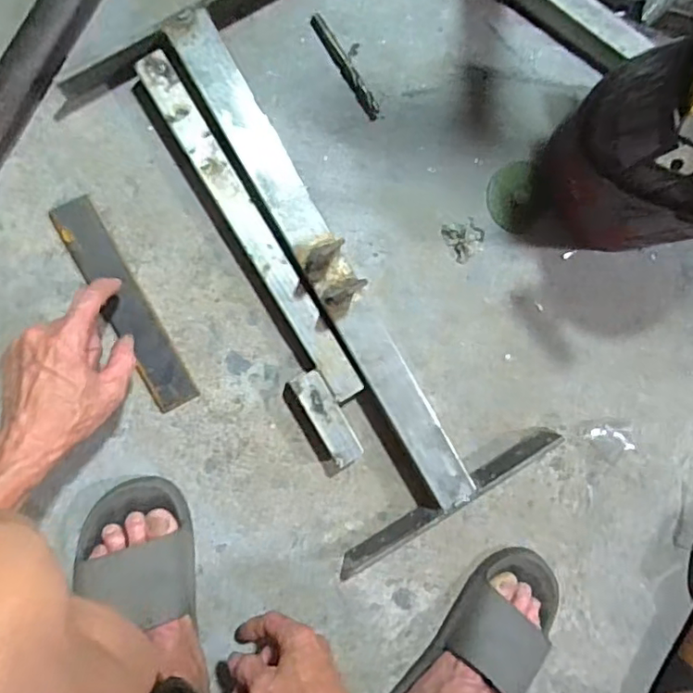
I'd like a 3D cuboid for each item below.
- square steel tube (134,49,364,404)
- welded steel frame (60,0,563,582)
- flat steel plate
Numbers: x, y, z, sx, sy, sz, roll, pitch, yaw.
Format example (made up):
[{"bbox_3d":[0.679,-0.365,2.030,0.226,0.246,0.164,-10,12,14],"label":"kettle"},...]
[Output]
[{"bbox_3d":[-0.088,-0.099,0.537,0.037,0.036,0.340,-32,97,-5],"label":"square steel tube"},{"bbox_3d":[-0.020,-0.057,0.544,0.232,0.051,0.527,-31,97,-5],"label":"welded steel frame"},{"bbox_3d":[-0.205,-0.036,0.540,0.037,0.006,0.207,-28,98,-6],"label":"flat steel plate"}]

